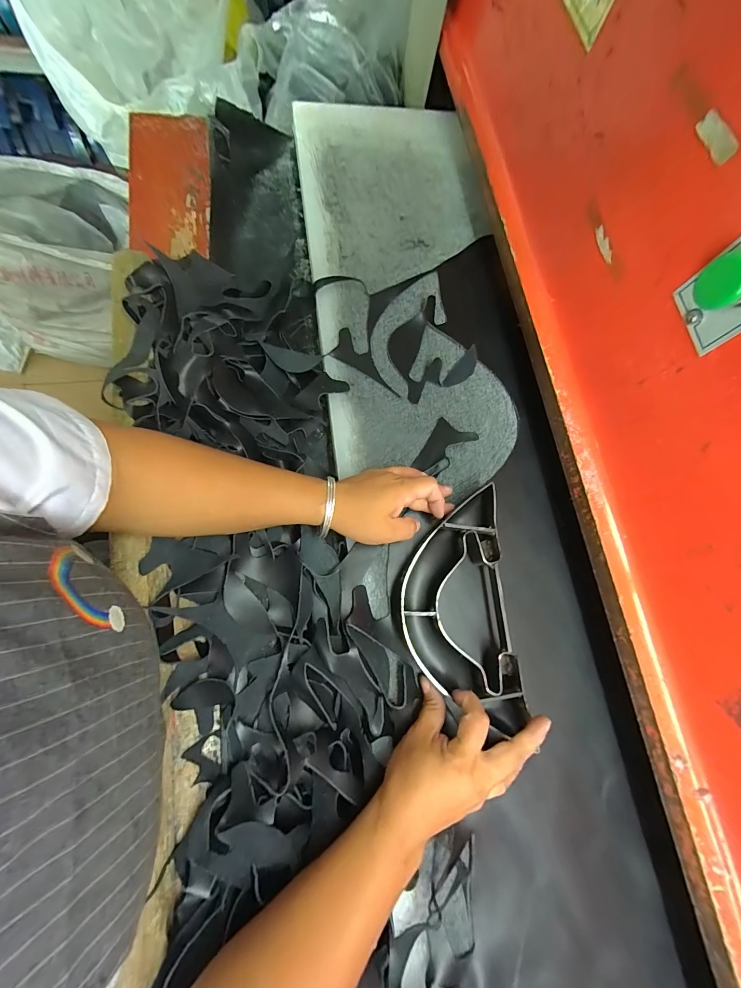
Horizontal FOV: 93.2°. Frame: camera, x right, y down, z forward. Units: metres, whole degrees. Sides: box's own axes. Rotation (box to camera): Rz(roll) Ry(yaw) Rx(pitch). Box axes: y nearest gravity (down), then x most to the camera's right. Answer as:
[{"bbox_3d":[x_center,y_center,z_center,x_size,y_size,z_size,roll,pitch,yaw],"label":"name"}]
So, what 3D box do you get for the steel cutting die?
[{"bbox_3d":[0.089,0.109,0.372,0.118,0.032,0.229,-4,76,-2],"label":"steel cutting die"}]

